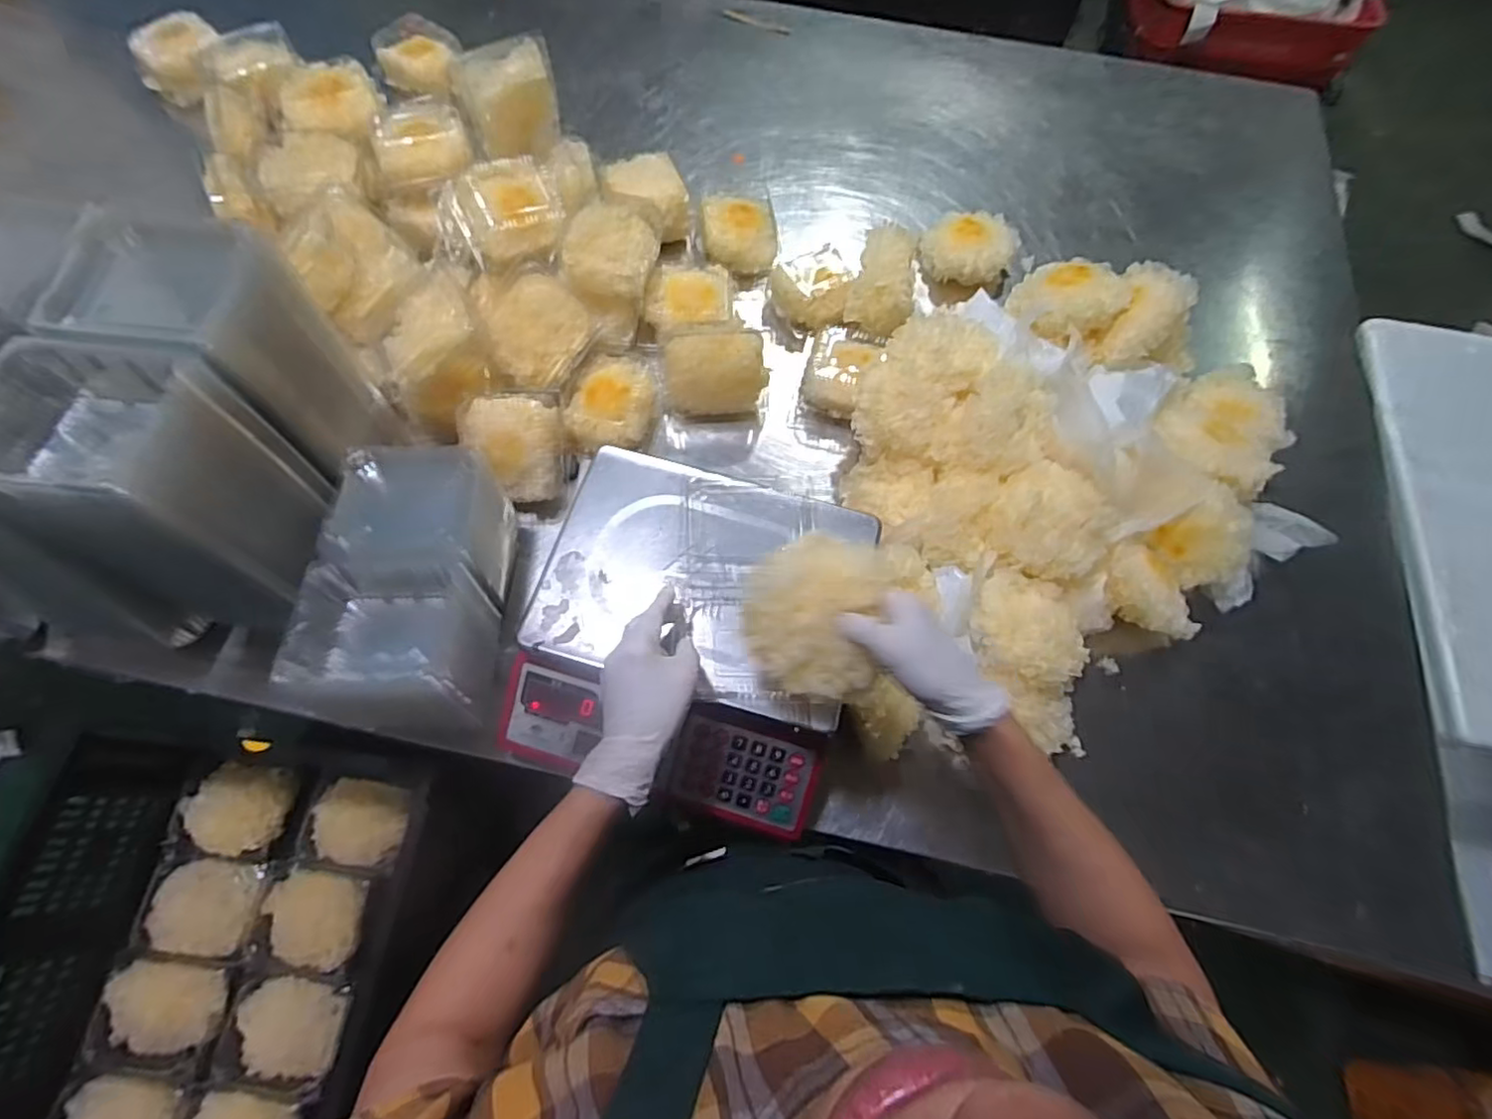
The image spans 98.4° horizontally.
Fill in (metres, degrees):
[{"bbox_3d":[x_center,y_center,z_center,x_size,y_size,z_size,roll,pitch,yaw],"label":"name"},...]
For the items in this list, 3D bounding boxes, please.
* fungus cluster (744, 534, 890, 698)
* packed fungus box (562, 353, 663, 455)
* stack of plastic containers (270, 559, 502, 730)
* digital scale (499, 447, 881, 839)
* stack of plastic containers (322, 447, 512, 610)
[{"bbox_3d":[0.046,0.039,0.458,0.091,0.052,0.100,11,68,3],"label":"fungus cluster"},{"bbox_3d":[-0.156,-0.194,0.779,0.108,0.065,0.134,1,68,-1],"label":"packed fungus box"},{"bbox_3d":[-0.311,0.076,0.596,0.146,0.133,0.131,0,68,-2],"label":"stack of plastic containers"},{"bbox_3d":[-0.050,0.071,0.622,0.294,0.089,0.300,15,68,4],"label":"digital scale"},{"bbox_3d":[-0.311,-0.027,0.637,0.130,0.115,0.146,-3,68,-3],"label":"stack of plastic containers"}]

